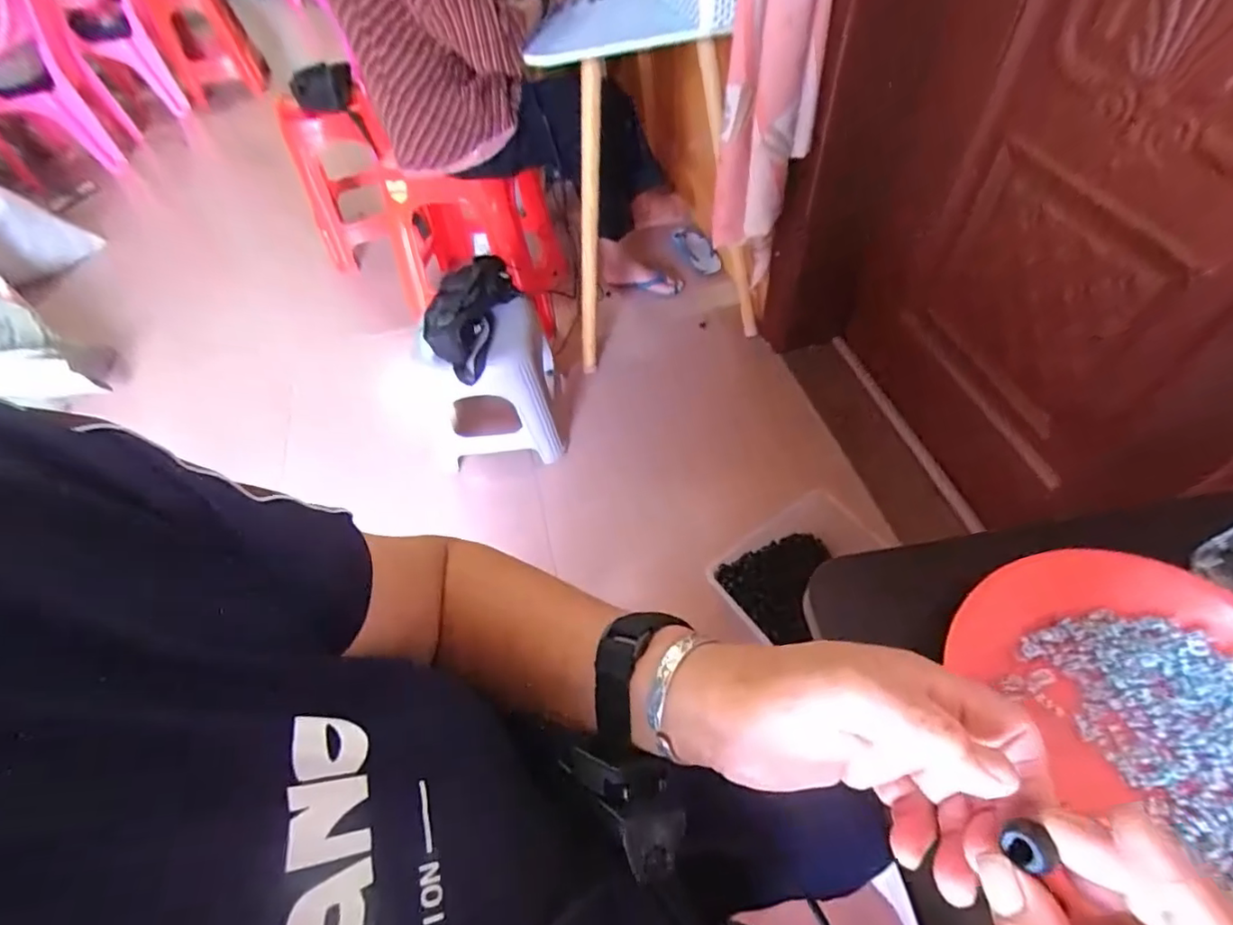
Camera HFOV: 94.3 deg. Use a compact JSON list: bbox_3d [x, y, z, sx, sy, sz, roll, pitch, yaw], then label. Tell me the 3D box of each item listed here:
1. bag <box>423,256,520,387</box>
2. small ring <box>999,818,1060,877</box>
[{"bbox_3d":[-0.316,-0.311,1.225,0.154,0.094,0.321,6,56,9],"label":"bag"},{"bbox_3d":[0.134,0.125,0.186,0.014,0.010,0.015,-2,55,3],"label":"small ring"}]

